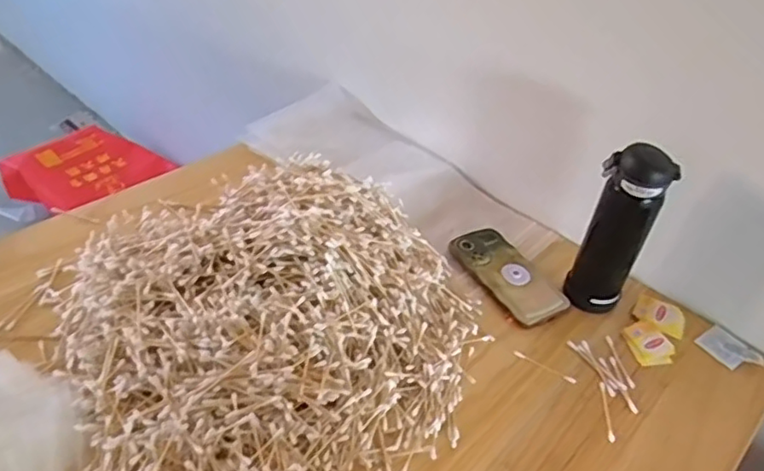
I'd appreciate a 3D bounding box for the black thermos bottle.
[{"bbox_3d":[0.267,-0.001,0.707,0.073,0.209,0.055,24,44,17],"label":"black thermos bottle"}]

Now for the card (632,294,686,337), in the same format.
[{"bbox_3d":[0.343,0.097,0.756,0.059,0.005,0.049,26,51,20],"label":"card"}]

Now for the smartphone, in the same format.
[{"bbox_3d":[0.159,0.046,0.781,0.080,0.020,0.166,-20,48,-28],"label":"smartphone"}]

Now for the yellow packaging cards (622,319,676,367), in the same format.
[{"bbox_3d":[0.313,0.126,0.720,0.051,0.004,0.060,-9,46,-11],"label":"yellow packaging cards"}]

